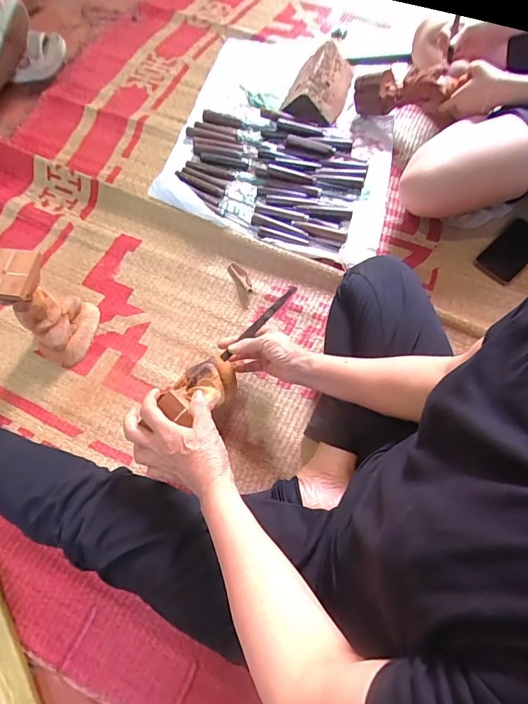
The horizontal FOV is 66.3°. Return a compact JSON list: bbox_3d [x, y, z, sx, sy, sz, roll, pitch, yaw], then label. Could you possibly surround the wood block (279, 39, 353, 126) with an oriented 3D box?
[{"bbox_3d":[0.127,-0.621,0.937,0.135,0.072,0.216,16,66,5],"label":"wood block"}]

